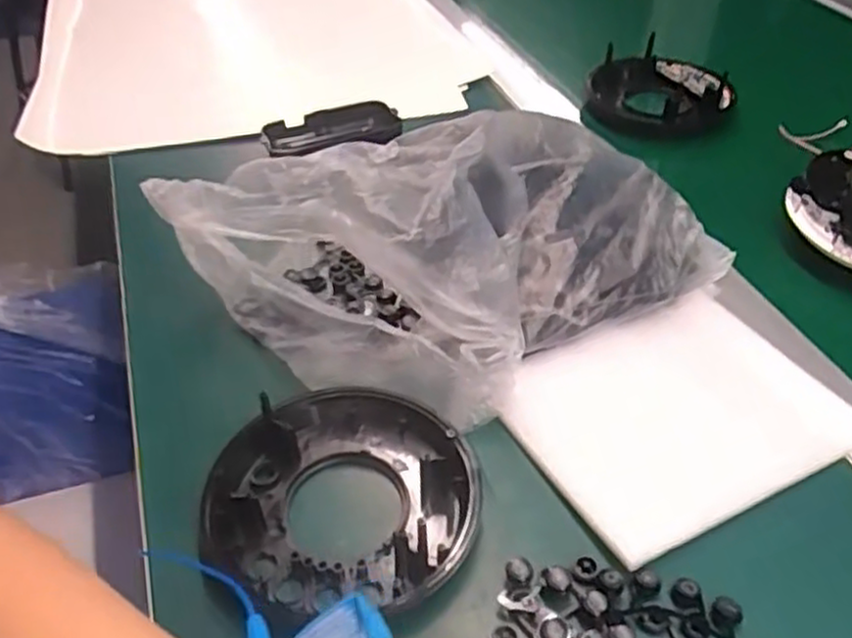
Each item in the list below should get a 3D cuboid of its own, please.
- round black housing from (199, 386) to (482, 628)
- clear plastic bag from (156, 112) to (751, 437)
[{"bbox_3d":[-0.042,0.085,0.374,0.132,0.035,0.120,-1,43,1],"label":"round black housing"},{"bbox_3d":[0.009,-0.069,0.470,0.286,0.092,0.236,-28,49,-26],"label":"clear plastic bag"}]

